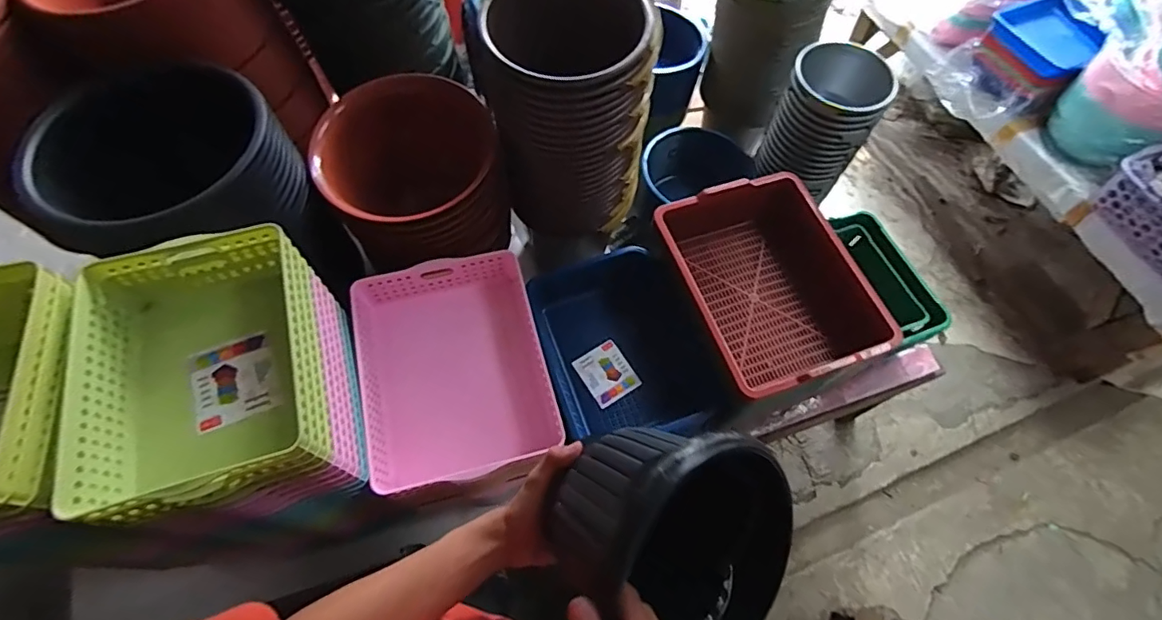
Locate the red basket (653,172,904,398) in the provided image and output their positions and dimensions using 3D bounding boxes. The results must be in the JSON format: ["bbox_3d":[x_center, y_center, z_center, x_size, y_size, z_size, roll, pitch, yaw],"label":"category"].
[{"bbox_3d":[0.341,-0.048,0.923,0.318,0.116,0.373,-18,65,-10],"label":"red basket"}]

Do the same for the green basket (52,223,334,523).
[{"bbox_3d":[-0.406,0.066,0.564,0.205,0.111,0.276,-16,64,-11],"label":"green basket"}]

